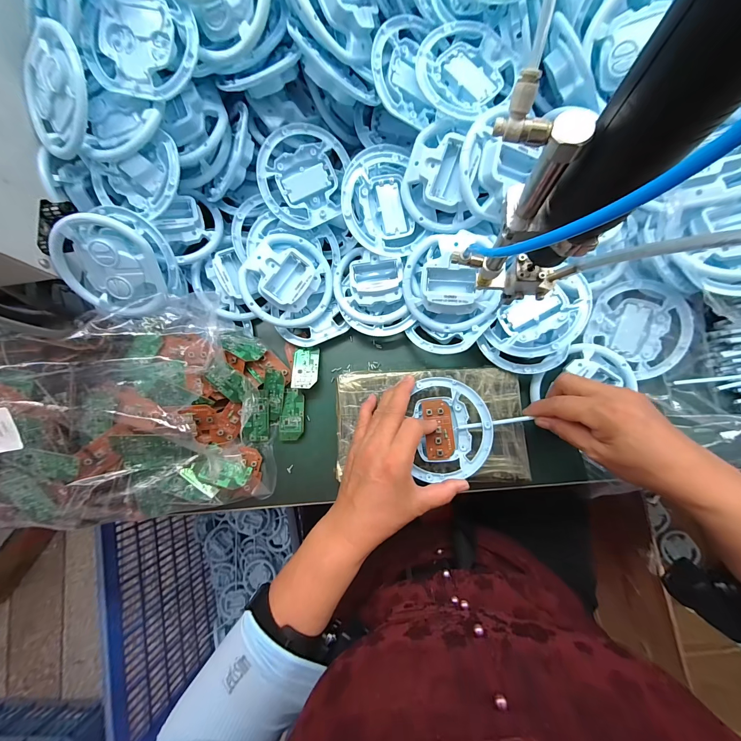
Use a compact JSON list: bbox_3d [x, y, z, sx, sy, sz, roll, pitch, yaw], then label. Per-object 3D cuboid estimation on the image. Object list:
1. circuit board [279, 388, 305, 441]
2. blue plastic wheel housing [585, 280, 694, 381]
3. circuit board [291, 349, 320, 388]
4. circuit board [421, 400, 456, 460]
[{"bbox_3d":[-0.093,0.053,0.376,0.027,0.006,0.060,3,82,5],"label":"circuit board"},{"bbox_3d":[0.292,-0.046,0.341,0.101,0.024,0.089,25,85,8],"label":"blue plastic wheel housing"},{"bbox_3d":[-0.077,-0.003,0.376,0.031,0.005,0.051,3,66,-9],"label":"circuit board"},{"bbox_3d":[0.071,0.061,0.327,0.029,0.007,0.060,-5,79,4],"label":"circuit board"}]

